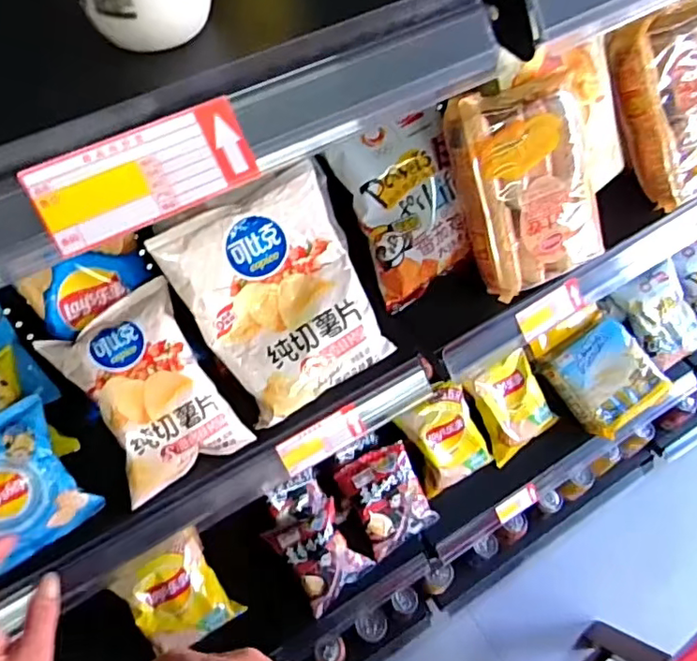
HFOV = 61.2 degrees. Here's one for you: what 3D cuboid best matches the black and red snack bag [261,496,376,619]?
[{"bbox_3d":[-0.048,0.385,1.022,0.123,0.087,0.136,-34,63,-18],"label":"black and red snack bag"}]

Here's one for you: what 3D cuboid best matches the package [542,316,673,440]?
[{"bbox_3d":[0.524,0.104,1.197,0.200,0.070,0.176,-33,81,-16],"label":"package"}]

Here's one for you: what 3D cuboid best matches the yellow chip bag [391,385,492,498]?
[{"bbox_3d":[0.182,0.202,1.101,0.143,0.036,0.185,-26,102,-10],"label":"yellow chip bag"}]

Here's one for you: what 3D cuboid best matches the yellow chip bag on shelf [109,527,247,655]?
[{"bbox_3d":[-0.280,0.440,0.973,0.144,0.040,0.181,-33,95,-20],"label":"yellow chip bag on shelf"}]

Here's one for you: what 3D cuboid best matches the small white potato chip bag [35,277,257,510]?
[{"bbox_3d":[-0.189,0.059,0.558,0.121,0.048,0.178,-31,94,-25],"label":"small white potato chip bag"}]

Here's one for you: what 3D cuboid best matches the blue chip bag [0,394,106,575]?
[{"bbox_3d":[-0.311,0.144,0.534,0.120,0.045,0.123,-32,88,-13],"label":"blue chip bag"}]

